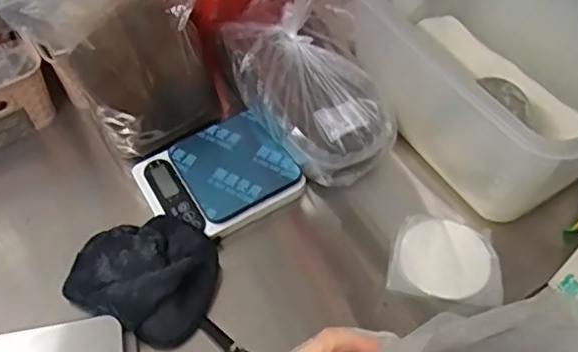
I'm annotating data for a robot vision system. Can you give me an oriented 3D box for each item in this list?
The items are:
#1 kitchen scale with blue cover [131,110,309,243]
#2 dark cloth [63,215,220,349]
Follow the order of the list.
[{"bbox_3d":[-0.085,-0.001,0.713,0.165,0.031,0.133,-28,61,-18],"label":"kitchen scale with blue cover"},{"bbox_3d":[-0.157,0.097,0.645,0.155,0.051,0.133,20,58,12],"label":"dark cloth"}]

